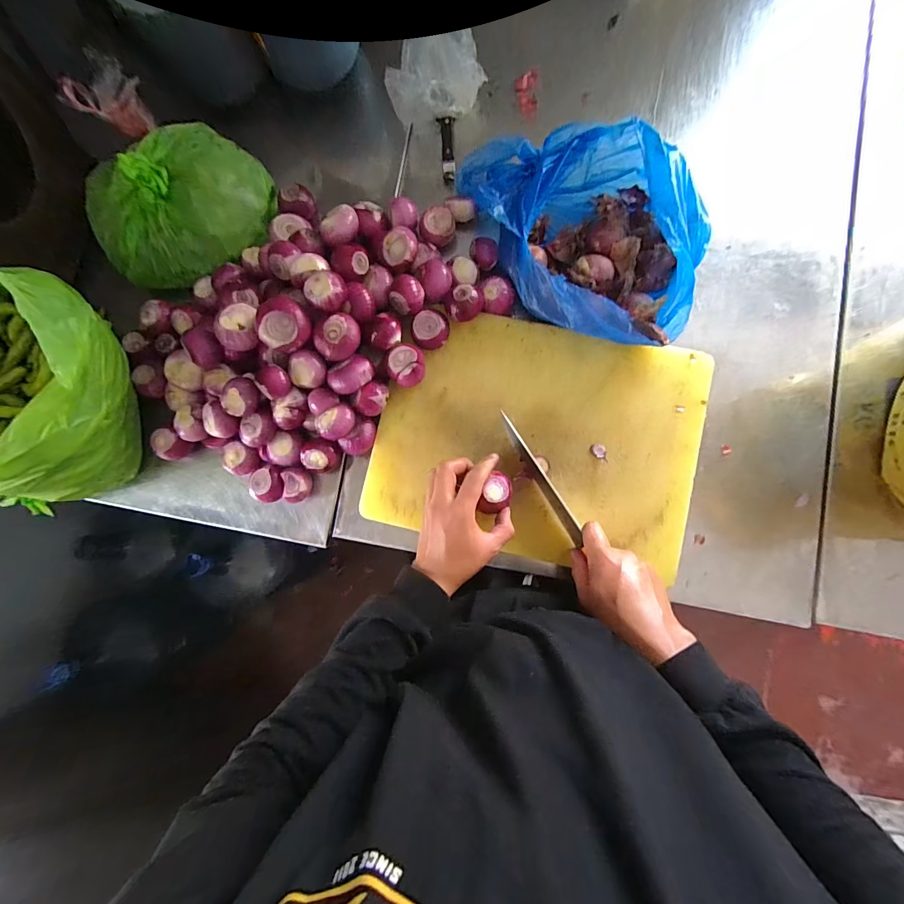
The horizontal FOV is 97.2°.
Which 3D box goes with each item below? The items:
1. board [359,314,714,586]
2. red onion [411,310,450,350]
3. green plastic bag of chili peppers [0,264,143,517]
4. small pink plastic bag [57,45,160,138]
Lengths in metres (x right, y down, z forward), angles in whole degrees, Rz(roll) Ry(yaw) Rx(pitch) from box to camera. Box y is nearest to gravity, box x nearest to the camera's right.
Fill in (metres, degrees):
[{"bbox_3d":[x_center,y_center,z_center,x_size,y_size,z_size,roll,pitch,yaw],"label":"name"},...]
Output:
[{"bbox_3d":[0.106,-0.018,0.517,0.400,0.022,0.291,12,87,3],"label":"board"},{"bbox_3d":[-0.028,-0.158,0.522,0.046,0.030,0.044,0,85,5],"label":"red onion"},{"bbox_3d":[-0.503,-0.065,0.481,0.222,0.218,0.222,-20,83,2],"label":"green plastic bag of chili peppers"},{"bbox_3d":[-0.463,-0.477,0.543,0.069,0.065,0.085,34,88,7],"label":"small pink plastic bag"}]

